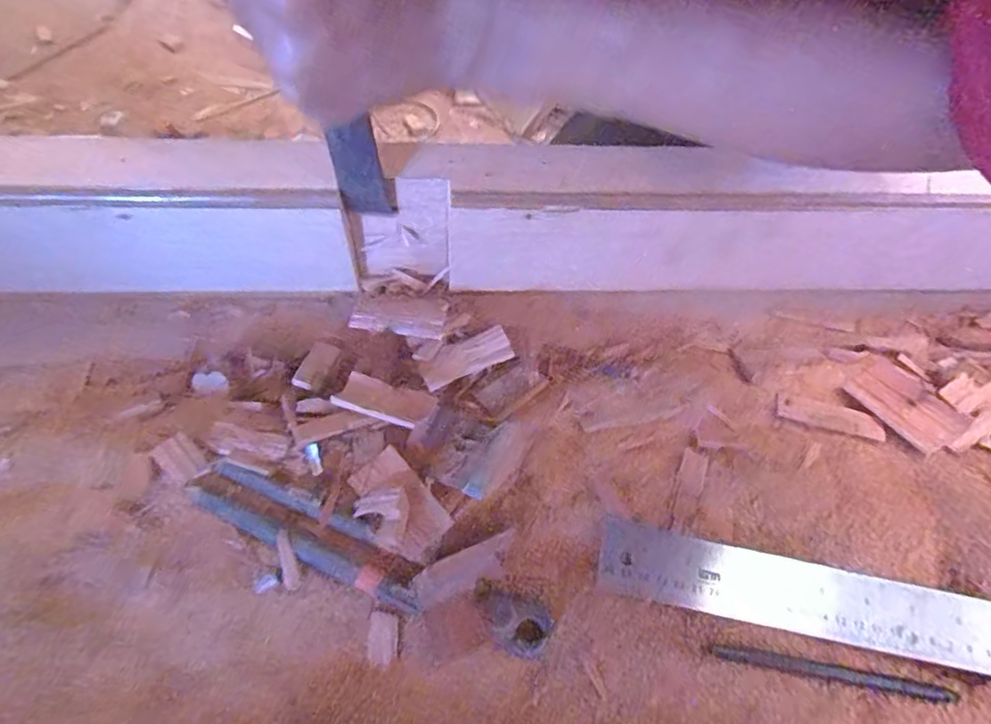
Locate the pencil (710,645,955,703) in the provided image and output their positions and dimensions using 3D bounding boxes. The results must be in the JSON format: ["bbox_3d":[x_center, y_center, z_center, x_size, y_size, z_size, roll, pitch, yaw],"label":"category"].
[{"bbox_3d":[0.180,0.165,0.319,0.131,0.008,0.007,10,64,3],"label":"pencil"}]

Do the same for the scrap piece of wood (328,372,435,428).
[{"bbox_3d":[-0.070,0.025,0.381,0.062,0.006,0.029,15,46,15],"label":"scrap piece of wood"}]

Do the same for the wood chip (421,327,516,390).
[{"bbox_3d":[-0.020,-0.003,0.397,0.059,0.006,0.025,-24,69,-2],"label":"wood chip"}]

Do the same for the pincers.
[{"bbox_3d":[-0.074,0.108,0.339,0.217,0.016,0.033,23,65,9],"label":"pincers"}]

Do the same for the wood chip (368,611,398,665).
[{"bbox_3d":[-0.062,0.150,0.330,0.015,0.004,0.026,-2,64,-3],"label":"wood chip"}]

